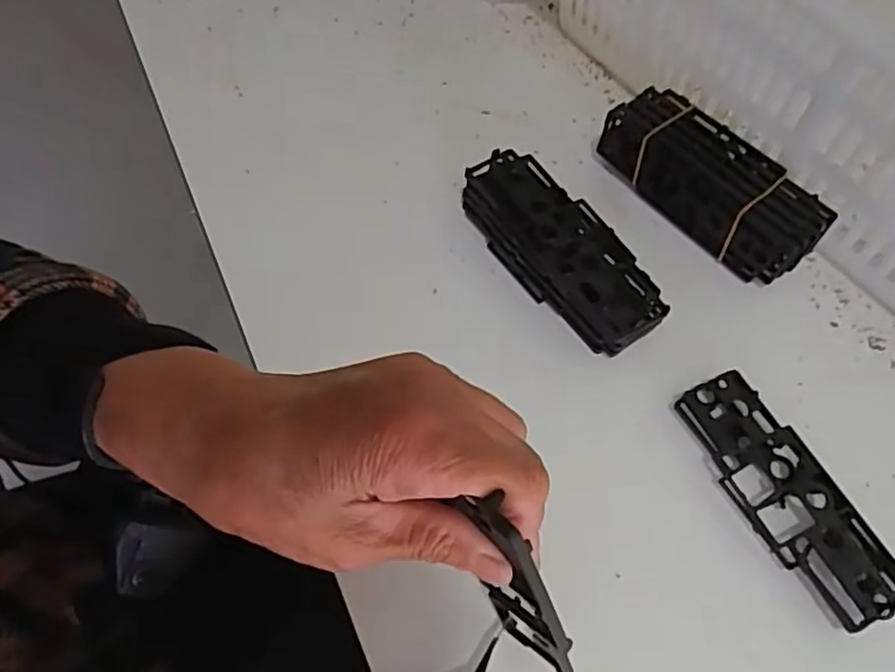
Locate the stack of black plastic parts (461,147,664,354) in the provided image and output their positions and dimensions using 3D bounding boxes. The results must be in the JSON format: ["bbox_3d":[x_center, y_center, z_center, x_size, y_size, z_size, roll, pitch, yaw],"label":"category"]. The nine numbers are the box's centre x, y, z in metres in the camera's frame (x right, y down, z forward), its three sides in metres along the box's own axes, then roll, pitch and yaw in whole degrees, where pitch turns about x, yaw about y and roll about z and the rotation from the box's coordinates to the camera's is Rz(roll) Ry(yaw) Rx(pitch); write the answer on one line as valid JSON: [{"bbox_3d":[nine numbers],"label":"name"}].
[{"bbox_3d":[0.058,-0.045,0.373,0.051,0.035,0.132,-32,66,-20],"label":"stack of black plastic parts"}]

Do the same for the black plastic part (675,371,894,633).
[{"bbox_3d":[0.157,0.073,0.321,0.043,0.016,0.121,-22,63,-16],"label":"black plastic part"}]

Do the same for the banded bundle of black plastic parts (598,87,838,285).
[{"bbox_3d":[0.150,-0.088,0.397,0.044,0.044,0.129,-34,67,-21],"label":"banded bundle of black plastic parts"}]

